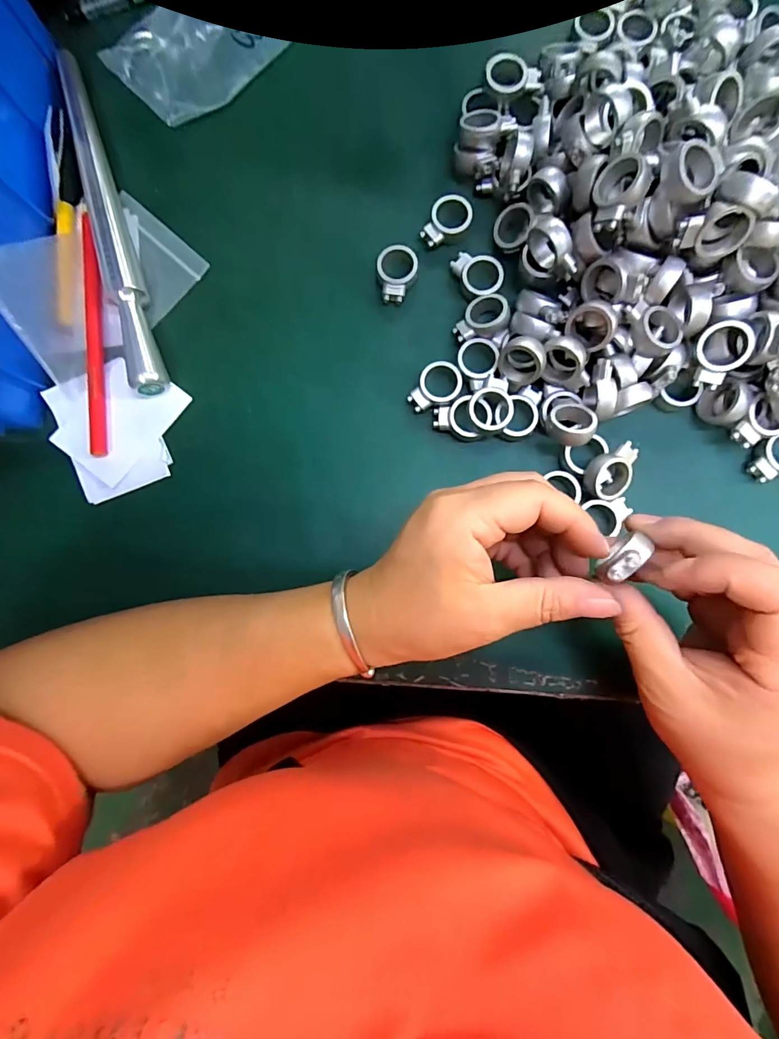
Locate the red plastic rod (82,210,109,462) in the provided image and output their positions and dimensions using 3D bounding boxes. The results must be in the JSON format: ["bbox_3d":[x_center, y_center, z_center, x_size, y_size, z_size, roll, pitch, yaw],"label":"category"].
[{"bbox_3d":[-0.184,-0.116,0.272,0.013,0.010,0.154,-3,86,2],"label":"red plastic rod"}]

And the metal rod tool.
[{"bbox_3d":[-0.175,-0.186,0.276,0.018,0.019,0.226,-16,86,1],"label":"metal rod tool"}]

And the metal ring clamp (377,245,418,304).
[{"bbox_3d":[0.004,-0.152,0.275,0.024,0.010,0.033,9,86,3],"label":"metal ring clamp"}]

